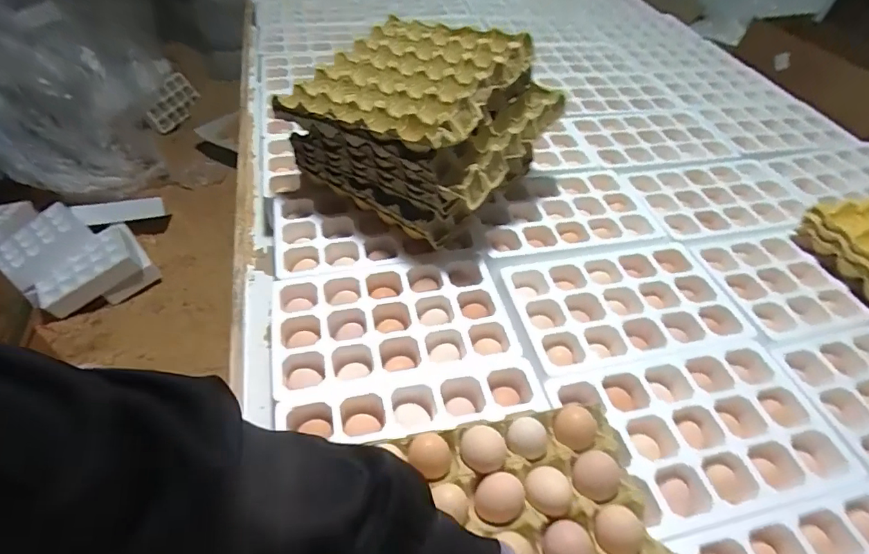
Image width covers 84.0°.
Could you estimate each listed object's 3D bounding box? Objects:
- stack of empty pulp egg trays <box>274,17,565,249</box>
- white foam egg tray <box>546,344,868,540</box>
[{"bbox_3d":[-0.018,-0.238,0.746,0.331,0.202,0.285,29,51,20],"label":"stack of empty pulp egg trays"},{"bbox_3d":[0.292,0.175,0.543,0.294,0.043,0.186,-7,48,-12],"label":"white foam egg tray"}]

